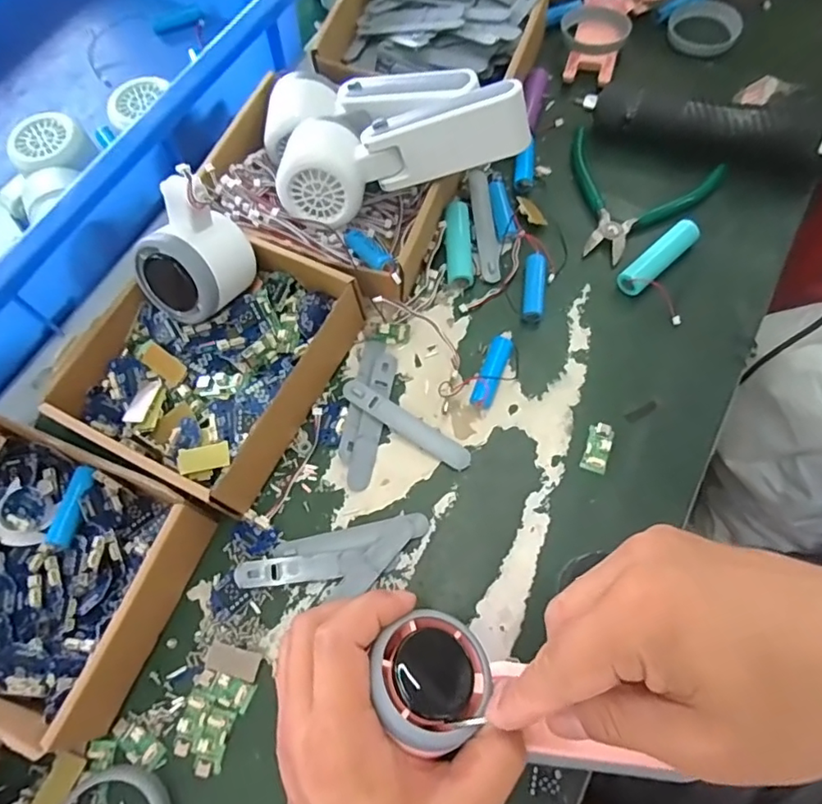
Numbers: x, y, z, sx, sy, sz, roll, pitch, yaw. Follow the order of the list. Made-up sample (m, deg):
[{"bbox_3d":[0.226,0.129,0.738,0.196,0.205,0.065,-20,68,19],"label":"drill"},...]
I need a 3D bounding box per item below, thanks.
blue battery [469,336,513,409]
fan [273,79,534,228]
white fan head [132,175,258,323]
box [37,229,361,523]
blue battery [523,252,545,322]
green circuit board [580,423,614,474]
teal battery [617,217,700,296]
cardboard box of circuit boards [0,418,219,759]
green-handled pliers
[{"bbox_3d":[0.055,-0.021,0.368,0.016,0.013,0.051,18,70,11],"label":"blue battery"},{"bbox_3d":[-0.008,-0.167,0.364,0.165,0.043,0.047,-13,70,10],"label":"fan"},{"bbox_3d":[-0.143,-0.097,0.348,0.061,0.082,0.053,2,38,24],"label":"white fan head"},{"bbox_3d":[-0.133,-0.031,0.360,0.146,0.046,0.165,24,71,13],"label":"box"},{"bbox_3d":[0.087,-0.082,0.391,0.013,0.011,0.052,5,68,6],"label":"blue battery"},{"bbox_3d":[0.118,0.029,0.348,0.015,0.004,0.032,18,70,11],"label":"green circuit board"},{"bbox_3d":[0.174,-0.102,0.387,0.066,0.020,0.020,-41,71,-13],"label":"teal battery"},{"bbox_3d":[-0.221,0.093,0.317,0.172,0.048,0.136,19,70,11],"label":"cardboard box of circuit boards"},{"bbox_3d":[0.163,-0.151,0.411,0.112,0.011,0.106,22,71,12],"label":"green-handled pliers"}]

